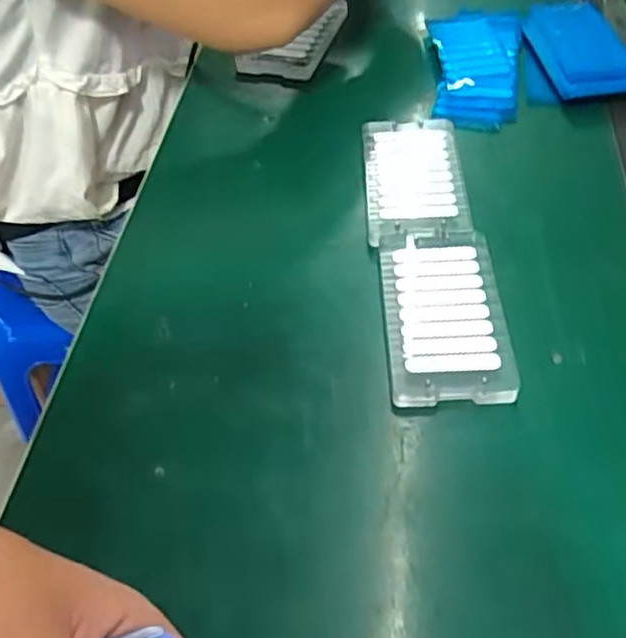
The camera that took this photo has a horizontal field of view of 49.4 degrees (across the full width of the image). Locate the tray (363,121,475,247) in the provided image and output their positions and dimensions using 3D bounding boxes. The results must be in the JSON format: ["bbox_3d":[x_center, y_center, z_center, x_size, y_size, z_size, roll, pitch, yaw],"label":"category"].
[{"bbox_3d":[0.071,-0.101,0.477,0.068,0.010,0.126,-2,51,2],"label":"tray"}]

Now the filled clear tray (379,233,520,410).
[{"bbox_3d":[0.077,-0.004,0.402,0.068,0.011,0.121,-2,51,2],"label":"filled clear tray"}]

